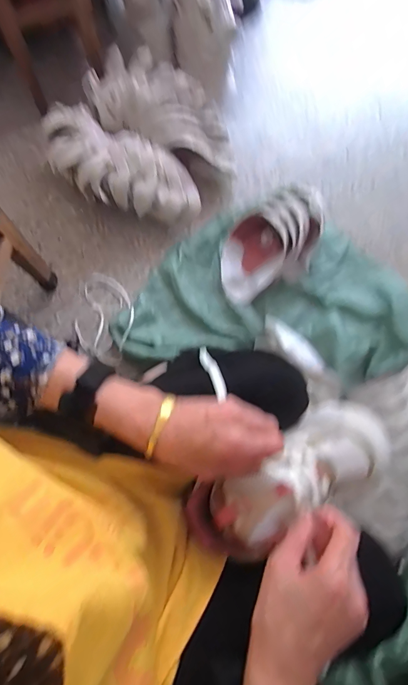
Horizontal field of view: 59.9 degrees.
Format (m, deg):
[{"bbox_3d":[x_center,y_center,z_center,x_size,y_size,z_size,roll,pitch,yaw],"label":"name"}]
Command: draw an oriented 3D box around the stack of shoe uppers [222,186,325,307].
[{"bbox_3d":[0.185,-0.262,0.914,0.352,0.122,0.208,-35,77,-11],"label":"stack of shoe uppers"}]

